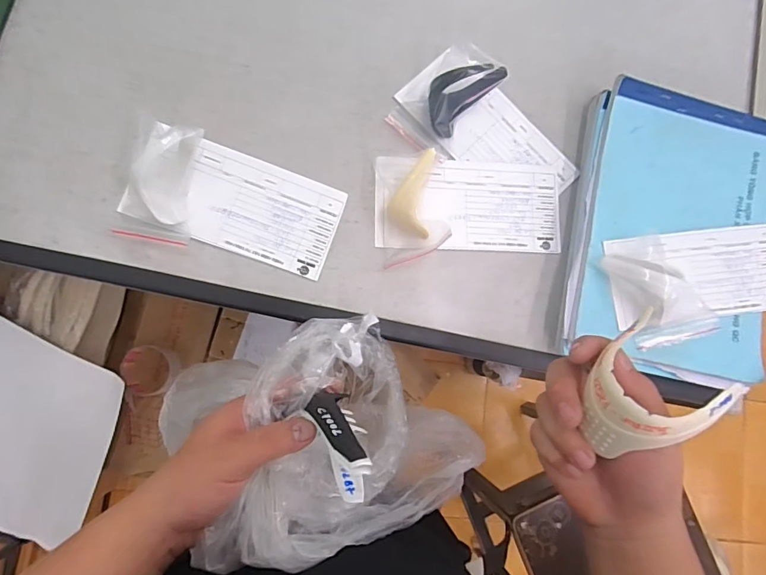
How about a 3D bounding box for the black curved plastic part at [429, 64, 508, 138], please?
[{"bbox_3d":[0.079,-0.206,0.488,0.078,0.053,0.049,-45,91,-9],"label":"black curved plastic part"}]

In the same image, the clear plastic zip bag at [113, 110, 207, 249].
[{"bbox_3d":[-0.218,-0.102,0.445,0.070,0.040,0.107,12,83,-5],"label":"clear plastic zip bag"}]

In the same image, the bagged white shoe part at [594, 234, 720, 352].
[{"bbox_3d":[0.285,0.002,0.463,0.088,0.041,0.121,-24,87,-10],"label":"bagged white shoe part"}]

